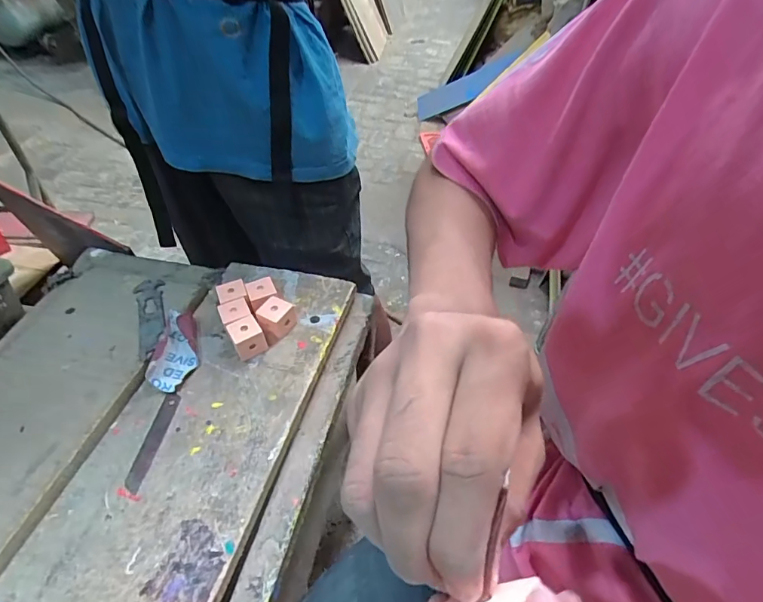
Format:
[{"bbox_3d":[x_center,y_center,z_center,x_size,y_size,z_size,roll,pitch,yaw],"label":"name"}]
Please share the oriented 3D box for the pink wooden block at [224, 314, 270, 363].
[{"bbox_3d":[-0.144,0.041,0.495,0.032,0.034,0.033,-24,52,-21],"label":"pink wooden block"}]

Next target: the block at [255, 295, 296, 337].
[{"bbox_3d":[-0.117,0.020,0.514,0.033,0.034,0.032,28,53,23],"label":"block"}]

